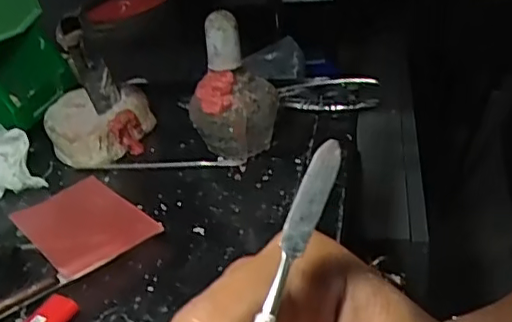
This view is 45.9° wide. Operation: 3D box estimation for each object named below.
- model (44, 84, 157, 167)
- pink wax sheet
[{"bbox_3d":[-0.143,-0.034,0.551,0.094,0.048,0.073,-11,33,-5],"label":"model"},{"bbox_3d":[-0.131,0.046,0.459,0.075,0.005,0.119,-29,34,-29],"label":"pink wax sheet"}]

